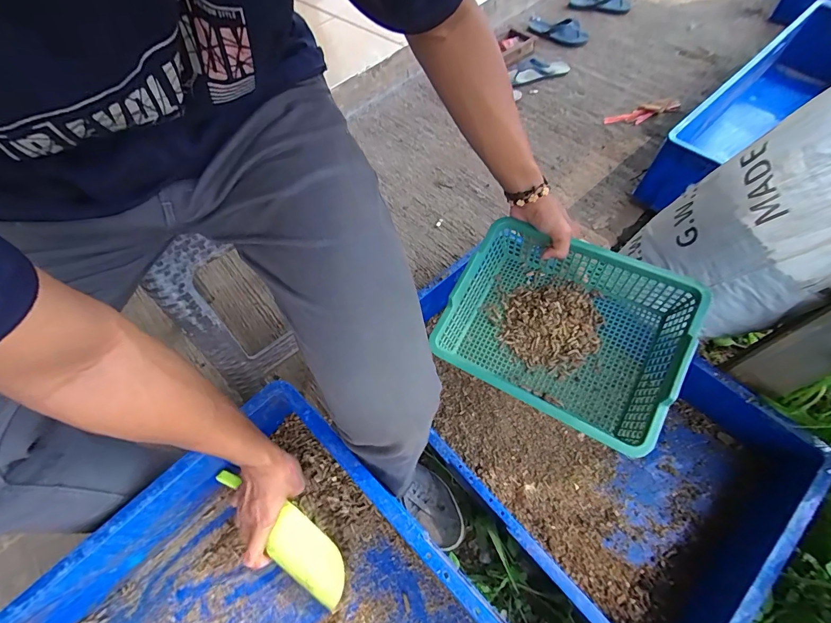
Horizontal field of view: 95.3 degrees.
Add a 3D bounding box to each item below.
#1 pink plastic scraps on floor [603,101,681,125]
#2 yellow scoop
[{"bbox_3d":[0.749,-0.658,1.251,0.239,0.026,0.061,-17,58,-6],"label":"pink plastic scraps on floor"},{"bbox_3d":[-0.176,0.273,0.486,0.226,0.031,0.057,32,65,21],"label":"yellow scoop"}]

